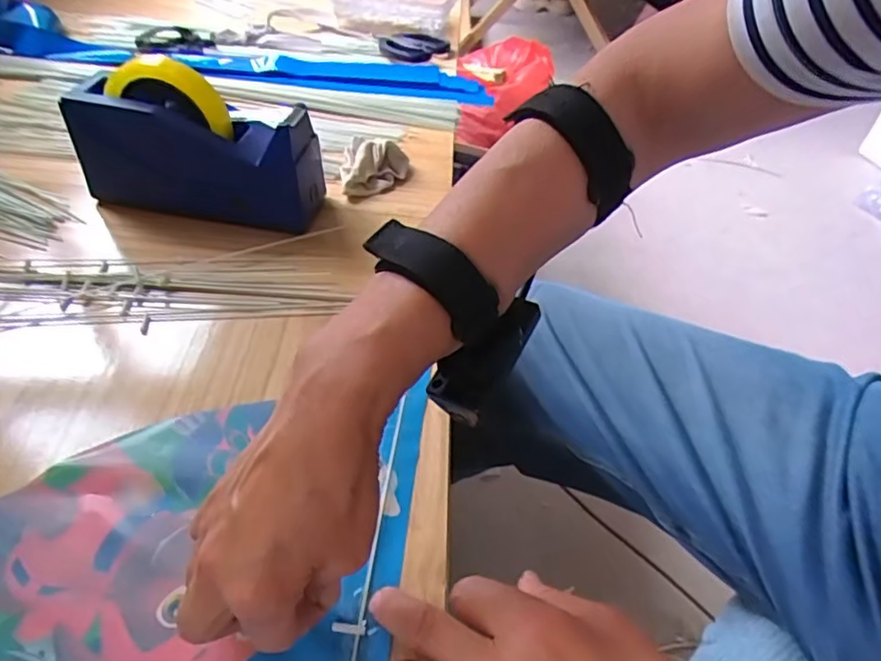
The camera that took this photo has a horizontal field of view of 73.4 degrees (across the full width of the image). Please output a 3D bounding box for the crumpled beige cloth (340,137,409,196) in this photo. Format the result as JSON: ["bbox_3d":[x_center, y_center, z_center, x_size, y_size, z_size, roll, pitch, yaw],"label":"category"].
[{"bbox_3d":[-0.065,-0.164,0.593,0.066,0.035,0.065,0,47,-7],"label":"crumpled beige cloth"}]

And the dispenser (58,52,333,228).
[{"bbox_3d":[-0.209,-0.161,0.515,0.204,0.116,0.062,9,46,2],"label":"dispenser"}]

